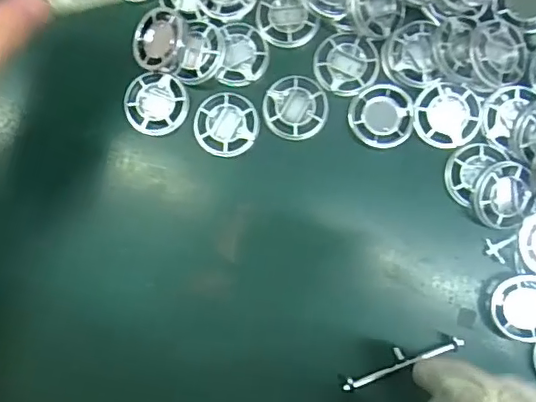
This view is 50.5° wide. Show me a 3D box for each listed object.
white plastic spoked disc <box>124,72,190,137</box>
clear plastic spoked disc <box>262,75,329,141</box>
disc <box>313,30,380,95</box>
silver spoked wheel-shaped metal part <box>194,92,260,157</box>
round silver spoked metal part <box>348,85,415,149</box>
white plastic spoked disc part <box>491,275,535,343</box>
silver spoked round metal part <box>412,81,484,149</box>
[{"bbox_3d":[-0.069,-0.060,0.351,0.038,0.004,0.038,0,83,2],"label":"white plastic spoked disc"},{"bbox_3d":[0.017,-0.057,0.345,0.039,0.004,0.038,0,83,2],"label":"clear plastic spoked disc"},{"bbox_3d":[0.048,-0.084,0.348,0.039,0.005,0.038,0,83,2],"label":"disc"},{"bbox_3d":[-0.026,-0.047,0.348,0.038,0.004,0.040,0,83,2],"label":"silver spoked wheel-shaped metal part"},{"bbox_3d":[0.068,-0.051,0.342,0.038,0.004,0.038,0,83,2],"label":"round silver spoked metal part"},{"bbox_3d":[0.149,0.061,0.322,0.038,0.006,0.036,0,83,2],"label":"white plastic spoked disc part"},{"bbox_3d":[0.107,-0.051,0.339,0.039,0.006,0.037,0,83,2],"label":"silver spoked round metal part"}]

